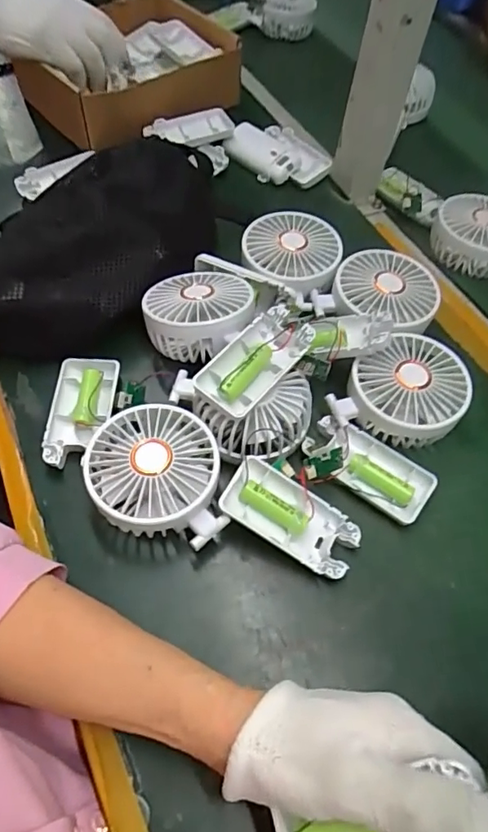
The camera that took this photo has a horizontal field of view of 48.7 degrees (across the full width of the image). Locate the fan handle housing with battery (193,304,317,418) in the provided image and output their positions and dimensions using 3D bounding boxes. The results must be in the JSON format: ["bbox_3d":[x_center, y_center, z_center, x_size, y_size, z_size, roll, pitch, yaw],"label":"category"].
[{"bbox_3d":[0.008,-0.038,0.387,0.045,0.022,0.090,37,61,18],"label":"fan handle housing with battery"}]

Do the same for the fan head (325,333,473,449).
[{"bbox_3d":[0.124,-0.017,0.418,0.088,0.045,0.093,29,60,16],"label":"fan head"}]

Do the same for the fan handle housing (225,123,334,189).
[{"bbox_3d":[0.036,-0.288,0.601,0.113,0.027,0.068,25,59,14],"label":"fan handle housing"}]

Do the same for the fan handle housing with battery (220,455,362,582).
[{"bbox_3d":[0.030,0.069,0.364,0.094,0.016,0.045,33,60,-2],"label":"fan handle housing with battery"}]

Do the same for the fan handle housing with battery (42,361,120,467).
[{"bbox_3d":[-0.126,-0.005,0.413,0.044,0.027,0.092,1,57,-1],"label":"fan handle housing with battery"}]

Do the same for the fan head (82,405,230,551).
[{"bbox_3d":[-0.061,0.043,0.370,0.085,0.045,0.093,-5,57,-6],"label":"fan head"}]

